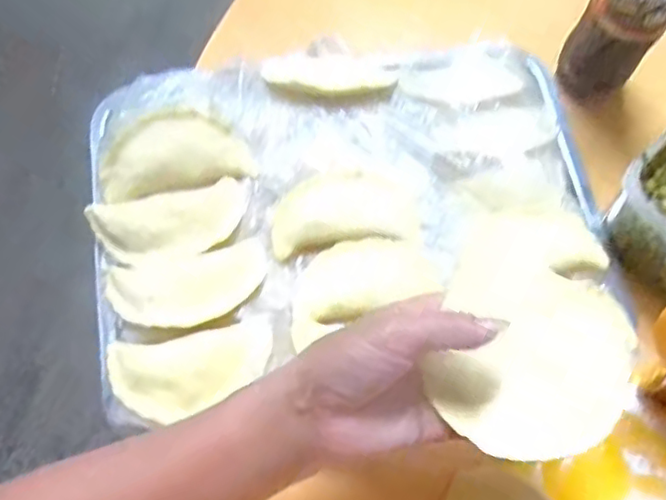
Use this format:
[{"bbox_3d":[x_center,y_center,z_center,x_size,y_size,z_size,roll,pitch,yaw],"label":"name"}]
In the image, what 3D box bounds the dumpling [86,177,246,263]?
[{"bbox_3d":[-0.119,-0.020,0.455,0.109,0.018,0.054,-12,70,-7],"label":"dumpling"}]

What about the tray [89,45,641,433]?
[{"bbox_3d":[0.011,-0.047,0.478,0.389,0.040,0.252,-16,70,-9],"label":"tray"}]

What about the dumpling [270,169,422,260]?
[{"bbox_3d":[0.009,-0.031,0.462,0.108,0.019,0.051,-9,70,-6],"label":"dumpling"}]

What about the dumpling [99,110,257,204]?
[{"bbox_3d":[-0.119,-0.074,0.466,0.110,0.019,0.058,-9,70,-6],"label":"dumpling"}]

